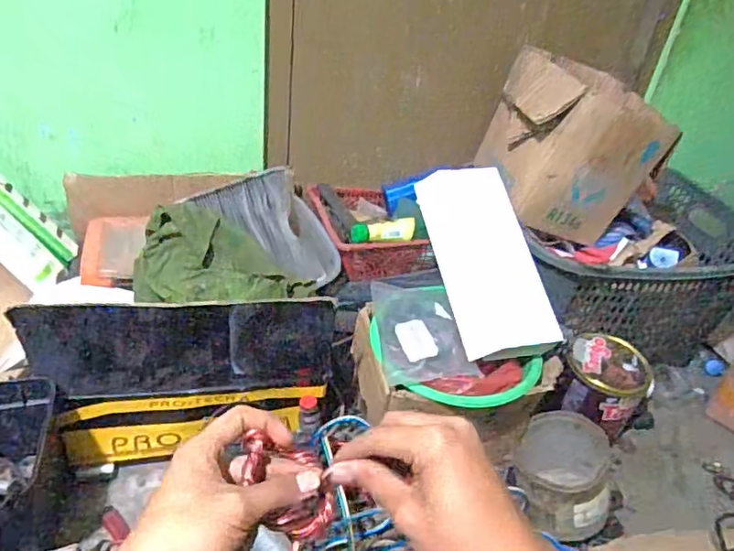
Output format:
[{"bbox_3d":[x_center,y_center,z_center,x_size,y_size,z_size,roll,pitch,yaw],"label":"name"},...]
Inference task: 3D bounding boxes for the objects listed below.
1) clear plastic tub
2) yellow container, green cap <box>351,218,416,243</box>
[{"bbox_3d":[0.304,0.299,0.875,0.145,0.094,0.165,14,35,9],"label":"clear plastic tub"},{"bbox_3d":[0.030,-0.079,0.995,0.117,0.028,0.033,-4,36,-17],"label":"yellow container, green cap"}]

